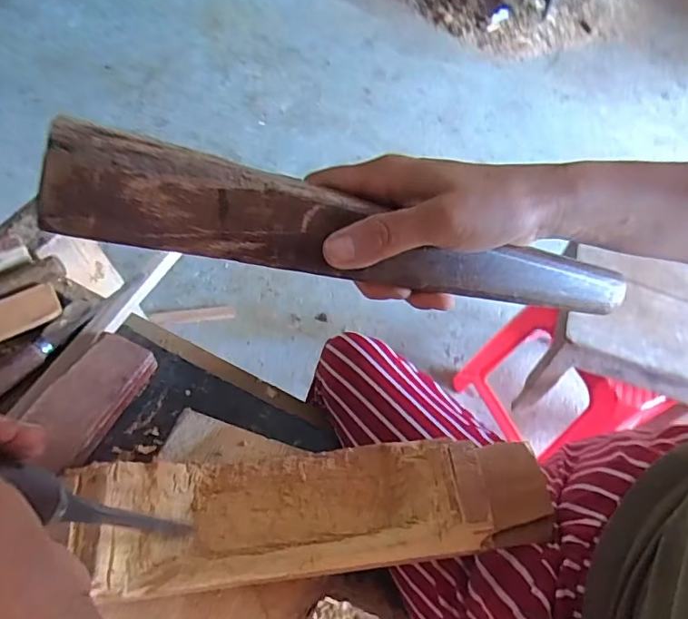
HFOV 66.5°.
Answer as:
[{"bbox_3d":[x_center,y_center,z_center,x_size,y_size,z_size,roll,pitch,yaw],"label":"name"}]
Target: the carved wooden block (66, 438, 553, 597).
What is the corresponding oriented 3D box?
[{"bbox_3d":[-0.025,0.141,0.379,0.344,0.051,0.091,-3,58,-6],"label":"carved wooden block"}]

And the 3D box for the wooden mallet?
[{"bbox_3d":[0.024,-0.033,0.280,0.323,0.035,0.034,10,55,-23],"label":"wooden mallet"}]

